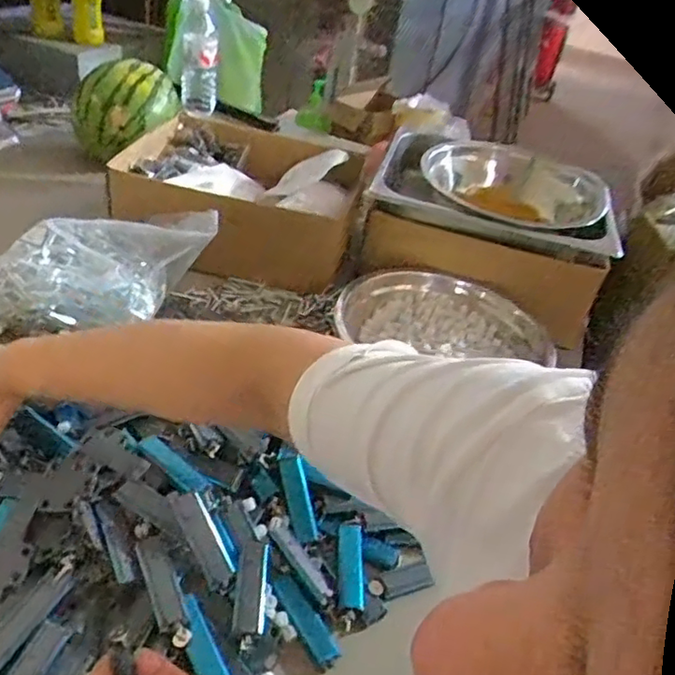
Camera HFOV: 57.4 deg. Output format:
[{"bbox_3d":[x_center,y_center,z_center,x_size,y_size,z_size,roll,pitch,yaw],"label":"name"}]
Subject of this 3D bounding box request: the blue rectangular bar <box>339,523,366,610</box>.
[{"bbox_3d":[0.012,0.187,0.511,0.019,0.013,0.073,7,37,-6],"label":"blue rectangular bar"}]

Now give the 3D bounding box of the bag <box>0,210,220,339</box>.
[{"bbox_3d":[-0.272,-0.076,0.706,0.262,0.083,0.130,-19,46,-32],"label":"bag"}]

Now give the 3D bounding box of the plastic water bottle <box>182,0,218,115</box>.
[{"bbox_3d":[-0.292,-0.595,1.305,0.076,0.208,0.086,-1,38,-15],"label":"plastic water bottle"}]

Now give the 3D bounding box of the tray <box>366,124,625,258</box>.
[{"bbox_3d":[0.210,-0.188,0.855,0.313,0.088,0.247,17,37,8],"label":"tray"}]

